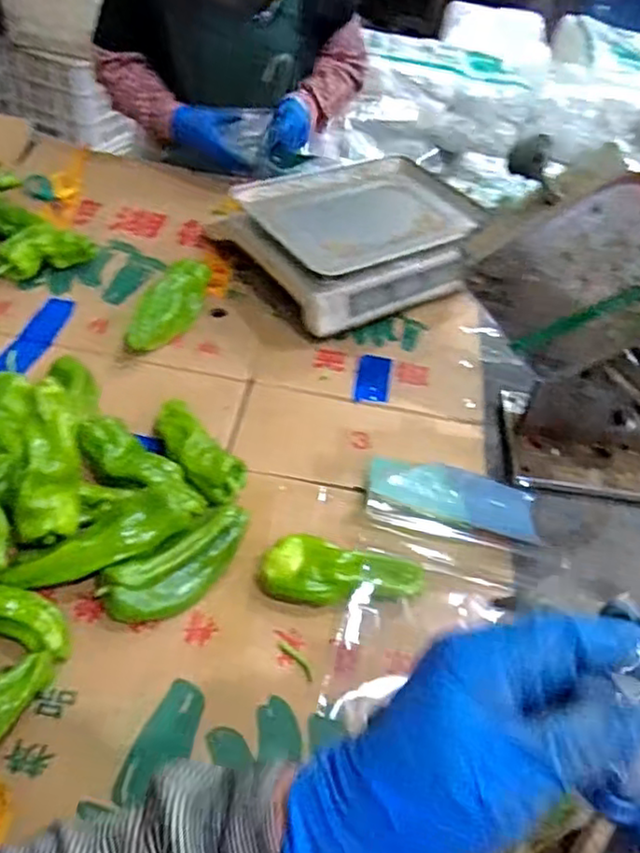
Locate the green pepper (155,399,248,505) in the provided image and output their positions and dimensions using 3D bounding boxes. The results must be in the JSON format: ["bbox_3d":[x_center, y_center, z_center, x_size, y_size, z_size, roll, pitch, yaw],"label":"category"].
[{"bbox_3d":[-0.134,0.024,0.707,0.057,0.055,0.149,-25,53,-28],"label":"green pepper"}]

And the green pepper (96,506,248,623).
[{"bbox_3d":[-0.124,0.131,0.607,0.145,0.044,0.051,-25,54,-29],"label":"green pepper"}]

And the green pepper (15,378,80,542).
[{"bbox_3d":[-0.240,0.025,0.593,0.045,0.042,0.148,1,79,-7],"label":"green pepper"}]

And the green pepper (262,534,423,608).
[{"bbox_3d":[0.021,0.143,0.618,0.152,0.038,0.064,12,45,5],"label":"green pepper"}]

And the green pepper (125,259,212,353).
[{"bbox_3d":[-0.198,-0.157,0.873,0.057,0.062,0.170,13,45,5],"label":"green pepper"}]

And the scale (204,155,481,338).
[{"bbox_3d":[0.059,-0.290,1.000,0.367,0.126,0.290,-27,56,-31],"label":"scale"}]

